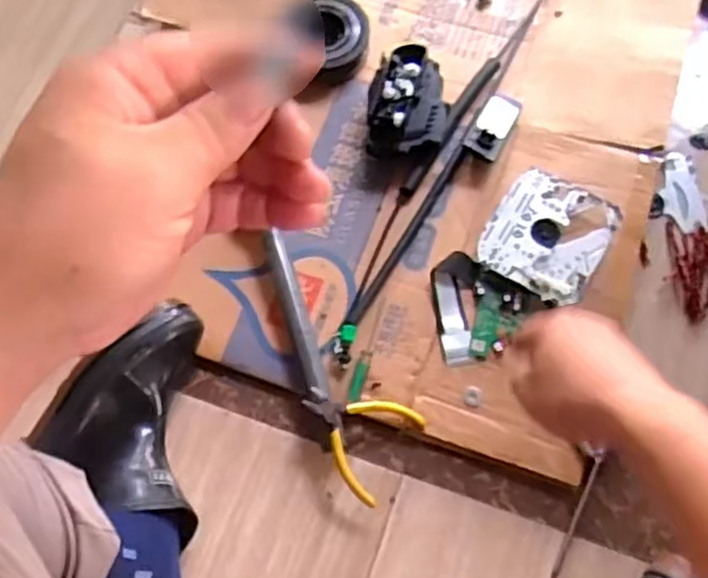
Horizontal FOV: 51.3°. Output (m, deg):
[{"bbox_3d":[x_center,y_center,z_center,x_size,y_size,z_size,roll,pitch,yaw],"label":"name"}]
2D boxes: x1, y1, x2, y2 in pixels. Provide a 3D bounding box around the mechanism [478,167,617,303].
[{"bbox_3d":[0.196,-0.053,0.753,0.115,0.027,0.120,29,74,12],"label":"mechanism"}]

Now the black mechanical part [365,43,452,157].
[{"bbox_3d":[0.059,-0.197,0.804,0.081,0.066,0.113,3,70,3],"label":"black mechanical part"}]

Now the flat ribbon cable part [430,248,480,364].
[{"bbox_3d":[0.104,0.019,0.743,0.046,0.011,0.113,-1,70,2],"label":"flat ribbon cable part"}]

